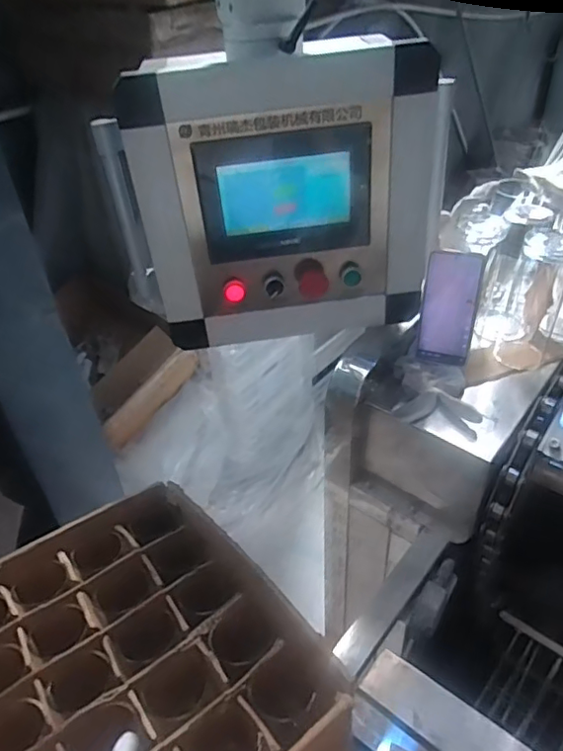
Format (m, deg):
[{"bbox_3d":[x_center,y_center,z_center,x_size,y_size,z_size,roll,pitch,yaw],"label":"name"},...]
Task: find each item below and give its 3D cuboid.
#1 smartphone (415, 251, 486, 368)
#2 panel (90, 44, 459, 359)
[{"bbox_3d":[0.239,-0.094,0.812,0.074,0.159,0.011,12,22,18],"label":"smartphone"},{"bbox_3d":[0.001,-0.227,0.740,0.427,0.339,0.126,-5,40,-1],"label":"panel"}]

